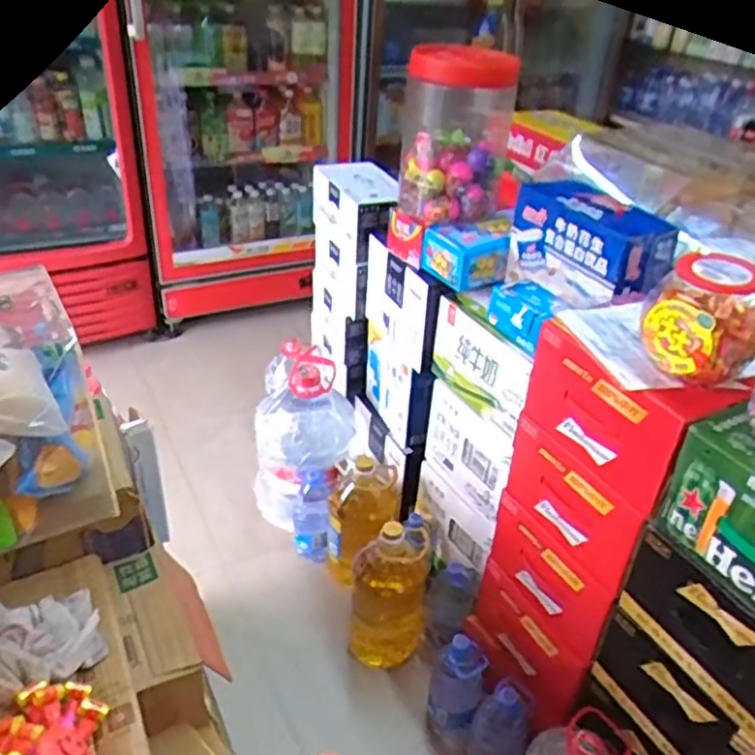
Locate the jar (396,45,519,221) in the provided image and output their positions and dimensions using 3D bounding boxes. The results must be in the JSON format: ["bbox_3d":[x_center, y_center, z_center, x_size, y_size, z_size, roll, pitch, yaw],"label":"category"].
[{"bbox_3d":[0.164,-0.507,1.446,0.220,0.324,0.186,6,34,2],"label":"jar"}]

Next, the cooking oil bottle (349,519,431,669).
[{"bbox_3d":[0.025,0.452,1.478,0.155,0.324,0.123,7,34,3],"label":"cooking oil bottle"}]

